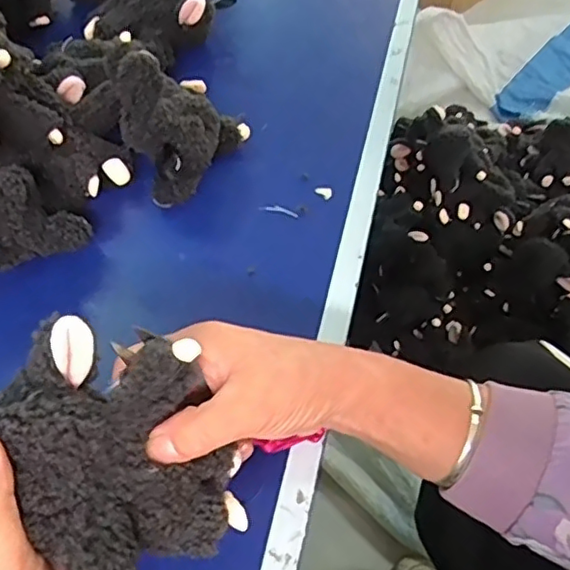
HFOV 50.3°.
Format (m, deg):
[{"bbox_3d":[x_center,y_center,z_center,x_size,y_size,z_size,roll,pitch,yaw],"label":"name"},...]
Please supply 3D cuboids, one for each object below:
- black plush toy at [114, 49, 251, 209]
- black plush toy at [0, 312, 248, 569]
[{"bbox_3d":[-0.083,-0.126,0.472,0.071,0.097,0.105,30,61,20],"label":"black plush toy"},{"bbox_3d":[-0.080,0.081,0.282,0.122,0.051,0.108,27,58,13],"label":"black plush toy"}]

